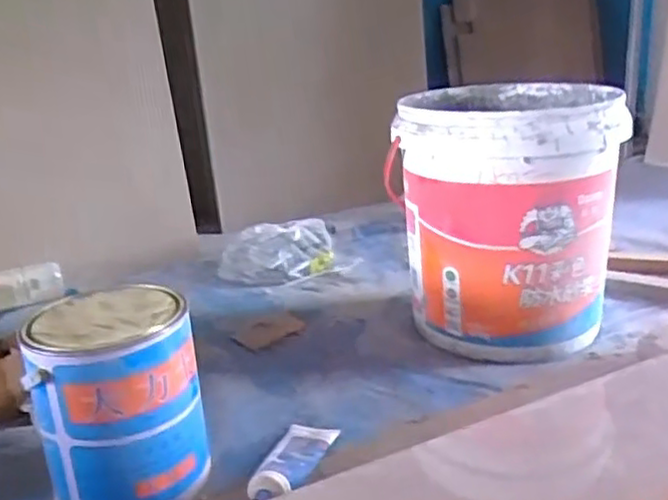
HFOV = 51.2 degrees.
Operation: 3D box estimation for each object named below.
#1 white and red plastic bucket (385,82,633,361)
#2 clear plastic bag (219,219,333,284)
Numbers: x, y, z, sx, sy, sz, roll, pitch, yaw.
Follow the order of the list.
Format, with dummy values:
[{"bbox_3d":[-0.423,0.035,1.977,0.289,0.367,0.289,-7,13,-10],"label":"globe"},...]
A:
[{"bbox_3d":[0.253,-0.059,1.045,0.301,0.336,0.325,0,20,13],"label":"white and red plastic bucket"},{"bbox_3d":[-0.108,0.007,1.334,0.222,0.079,0.143,-9,20,-11],"label":"clear plastic bag"}]

